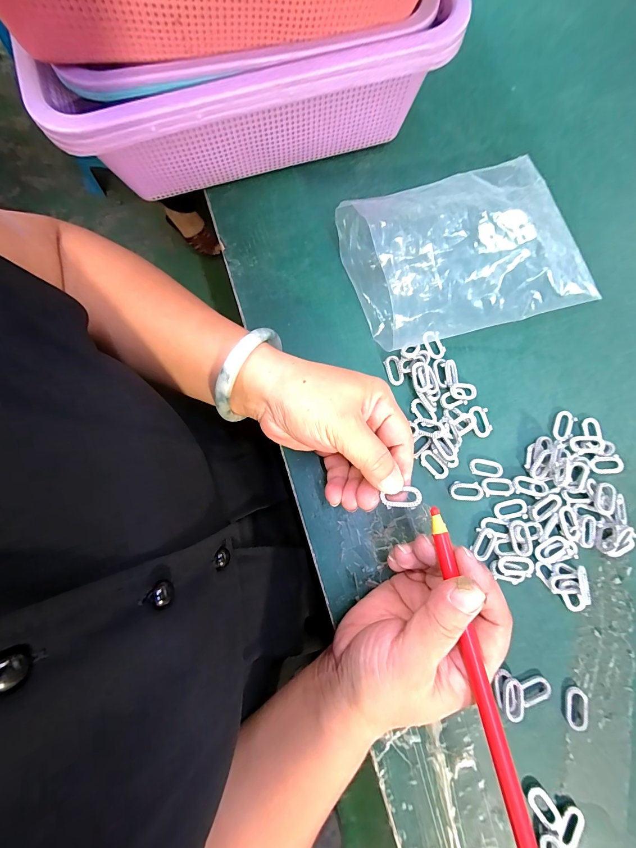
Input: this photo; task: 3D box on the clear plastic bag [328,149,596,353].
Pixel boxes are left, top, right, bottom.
[{"bbox_3d":[0.123,-0.142,0.258,0.187,0.055,0.133,-19,80,-3],"label":"clear plastic bag"}]

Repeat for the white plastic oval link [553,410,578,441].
[{"bbox_3d":[0.195,0.001,0.257,0.013,0.005,0.026,27,81,5],"label":"white plastic oval link"}]

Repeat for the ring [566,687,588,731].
[{"bbox_3d":[0.177,0.195,0.222,0.013,0.004,0.026,4,79,1],"label":"ring"}]

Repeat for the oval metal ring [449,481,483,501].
[{"bbox_3d":[0.114,0.051,0.248,0.025,0.004,0.014,3,79,1],"label":"oval metal ring"}]

